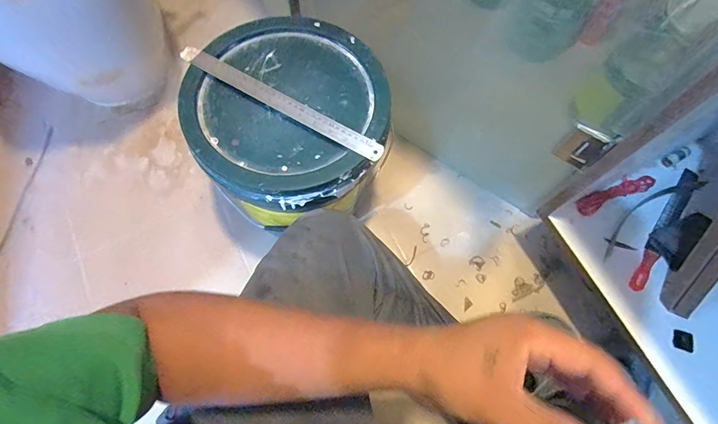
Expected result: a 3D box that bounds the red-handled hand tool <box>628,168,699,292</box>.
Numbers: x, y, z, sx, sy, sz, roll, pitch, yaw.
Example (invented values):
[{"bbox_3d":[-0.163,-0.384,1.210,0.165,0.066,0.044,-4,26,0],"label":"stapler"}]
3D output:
[{"bbox_3d":[0.553,0.025,0.691,0.029,0.021,0.281,36,73,12],"label":"red-handled hand tool"}]

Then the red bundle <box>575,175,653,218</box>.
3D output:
[{"bbox_3d":[0.474,-0.036,0.711,0.154,0.012,0.034,-22,71,-9],"label":"red bundle"}]

